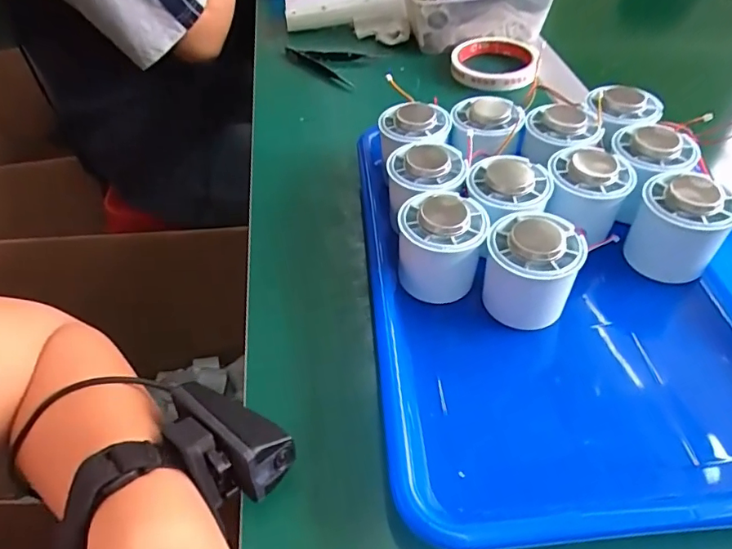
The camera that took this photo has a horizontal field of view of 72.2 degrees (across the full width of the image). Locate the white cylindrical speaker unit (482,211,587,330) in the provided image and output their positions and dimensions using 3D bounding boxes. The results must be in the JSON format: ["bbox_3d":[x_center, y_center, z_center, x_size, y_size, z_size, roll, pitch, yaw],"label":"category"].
[{"bbox_3d":[0.099,-0.005,0.304,0.052,0.061,0.057,0,46,0],"label":"white cylindrical speaker unit"}]

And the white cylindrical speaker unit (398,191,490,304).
[{"bbox_3d":[0.048,-0.018,0.322,0.051,0.056,0.052,0,46,0],"label":"white cylindrical speaker unit"}]

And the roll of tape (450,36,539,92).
[{"bbox_3d":[0.140,-0.236,0.548,0.088,0.020,0.107,8,47,8],"label":"roll of tape"}]

